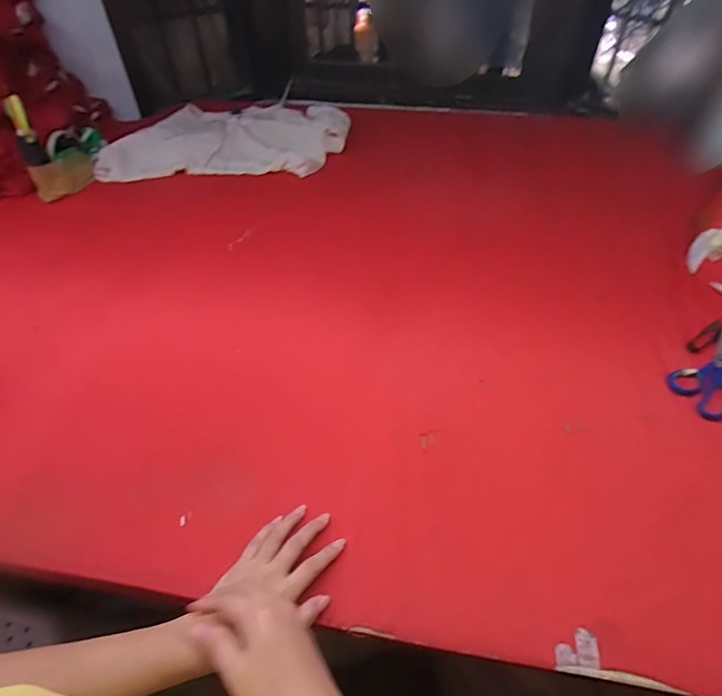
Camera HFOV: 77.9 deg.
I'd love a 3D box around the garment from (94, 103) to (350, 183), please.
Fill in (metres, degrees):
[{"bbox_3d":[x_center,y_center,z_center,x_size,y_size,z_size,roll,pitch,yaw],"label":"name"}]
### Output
[{"bbox_3d":[-0.302,-0.510,1.070,0.538,0.061,0.328,0,47,0],"label":"garment"}]

